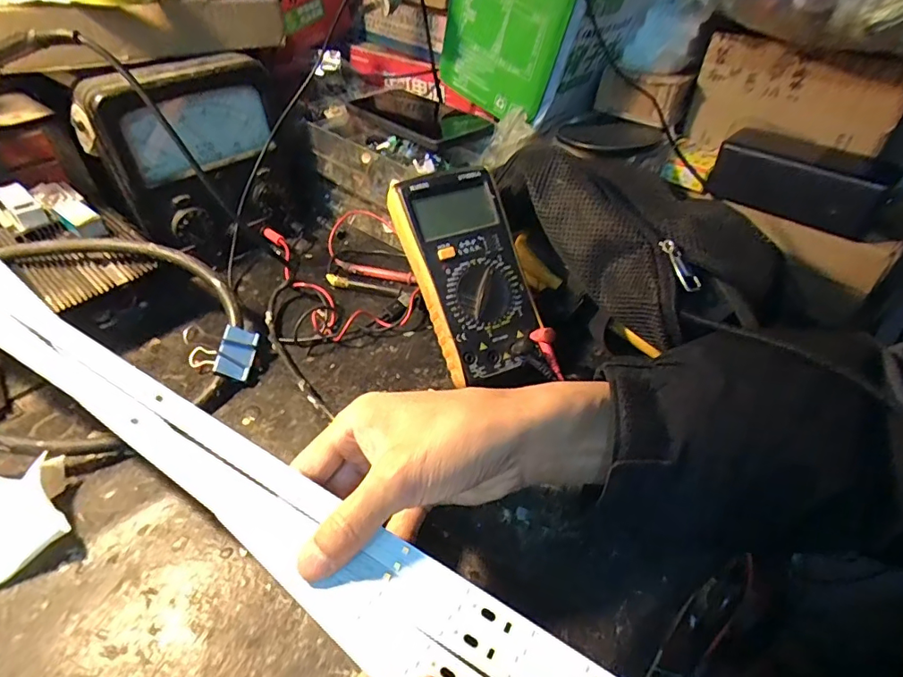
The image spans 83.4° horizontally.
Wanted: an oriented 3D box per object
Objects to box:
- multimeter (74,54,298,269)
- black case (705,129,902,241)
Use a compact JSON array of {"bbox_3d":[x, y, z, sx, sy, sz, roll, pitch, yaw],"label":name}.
[{"bbox_3d":[-0.245,-0.166,0.499,0.082,0.178,0.156,32,51,31],"label":"multimeter"},{"bbox_3d":[0.296,-0.135,0.430,0.128,0.051,0.051,32,51,31],"label":"black case"}]

